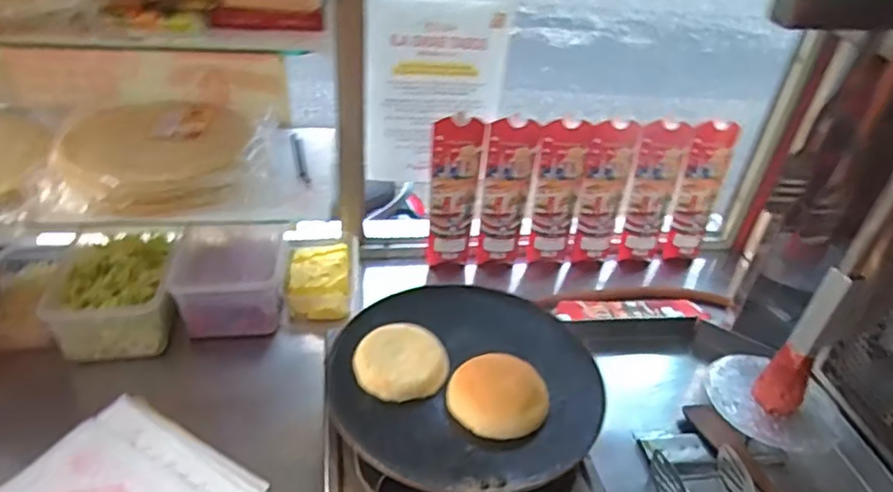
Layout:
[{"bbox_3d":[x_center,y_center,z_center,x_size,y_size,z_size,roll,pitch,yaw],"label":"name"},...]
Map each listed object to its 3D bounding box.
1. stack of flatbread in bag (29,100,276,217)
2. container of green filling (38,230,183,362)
[{"bbox_3d":[-0.350,-0.123,0.766,0.237,0.057,0.234,0,36,-7],"label":"stack of flatbread in bag"},{"bbox_3d":[-0.468,0.051,0.874,0.155,0.101,0.211,-5,37,-14],"label":"container of green filling"}]

